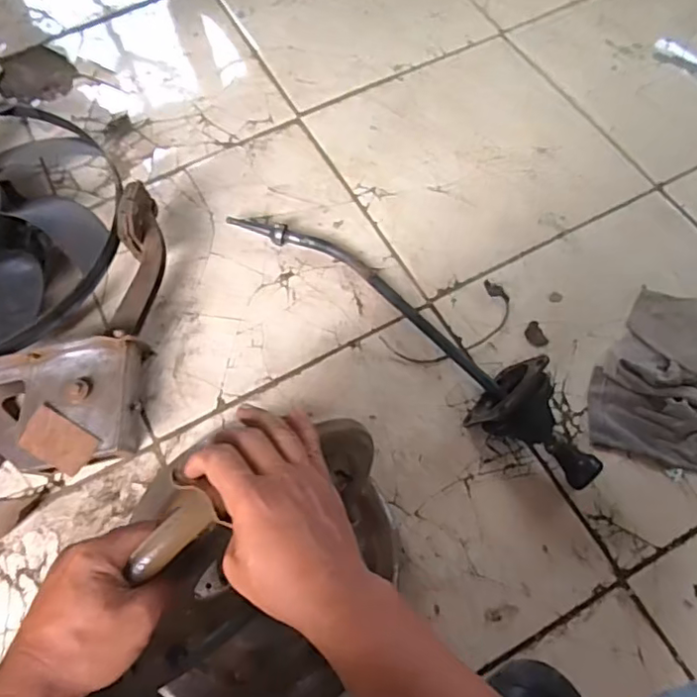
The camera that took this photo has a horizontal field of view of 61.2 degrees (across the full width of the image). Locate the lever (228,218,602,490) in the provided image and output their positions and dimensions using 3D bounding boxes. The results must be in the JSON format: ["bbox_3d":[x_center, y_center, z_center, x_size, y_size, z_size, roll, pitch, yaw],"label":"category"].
[{"bbox_3d":[0.070,-0.041,0.764,0.596,0.093,0.104,38,74,16],"label":"lever"}]

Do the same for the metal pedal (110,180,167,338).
[{"bbox_3d":[-0.275,-0.116,0.768,0.056,0.053,0.203,-1,79,2],"label":"metal pedal"}]

